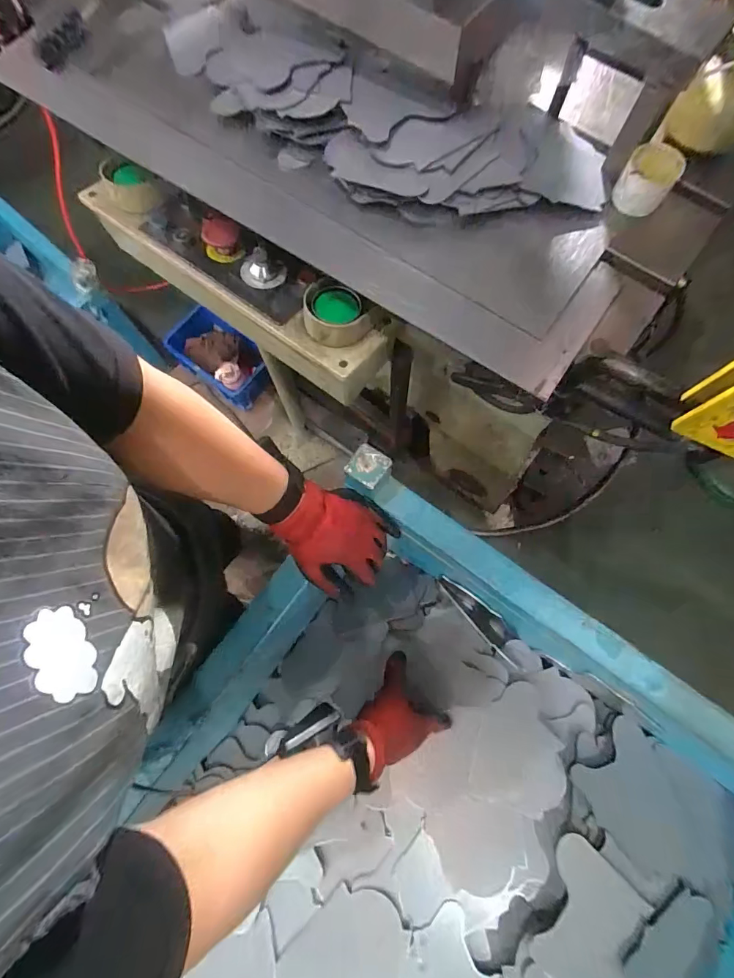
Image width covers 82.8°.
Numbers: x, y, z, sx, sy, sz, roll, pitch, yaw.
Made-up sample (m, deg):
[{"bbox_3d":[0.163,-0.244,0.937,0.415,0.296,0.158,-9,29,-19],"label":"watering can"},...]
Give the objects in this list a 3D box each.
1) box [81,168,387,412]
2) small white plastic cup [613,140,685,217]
[{"bbox_3d":[-0.210,-0.338,0.669,0.542,0.110,0.121,35,78,10],"label":"box"},{"bbox_3d":[0.369,-0.406,0.551,0.065,0.054,0.065,0,74,1],"label":"small white plastic cup"}]

